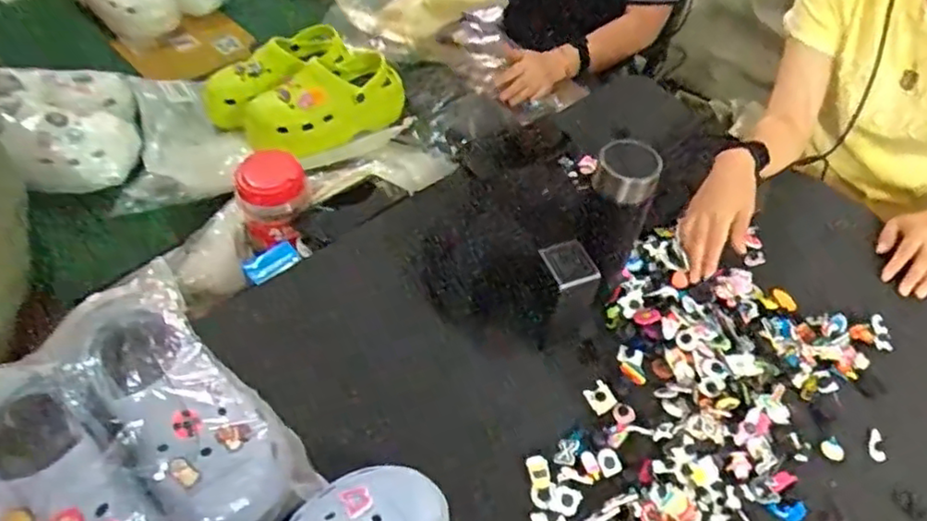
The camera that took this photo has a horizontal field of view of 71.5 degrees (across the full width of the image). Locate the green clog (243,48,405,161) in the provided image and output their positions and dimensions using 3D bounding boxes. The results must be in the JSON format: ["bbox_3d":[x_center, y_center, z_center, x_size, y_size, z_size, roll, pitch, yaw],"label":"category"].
[{"bbox_3d":[-0.210,-0.242,0.996,0.252,0.091,0.114,-21,53,-20],"label":"green clog"}]

